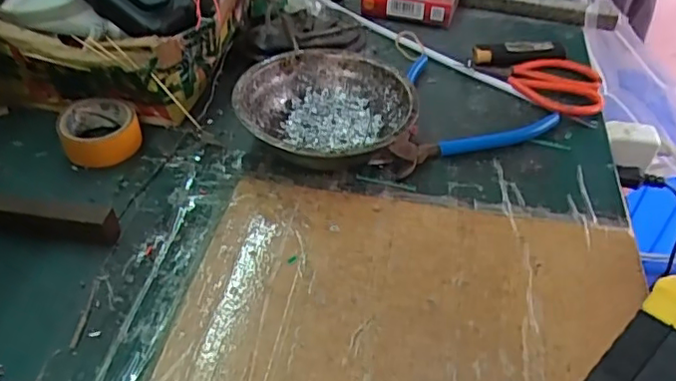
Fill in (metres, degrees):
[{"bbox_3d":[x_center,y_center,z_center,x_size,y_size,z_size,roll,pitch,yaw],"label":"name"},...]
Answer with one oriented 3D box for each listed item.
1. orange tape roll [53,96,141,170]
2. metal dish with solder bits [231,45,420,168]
[{"bbox_3d":[-0.170,-0.043,0.417,0.052,0.024,0.051,-7,44,-10],"label":"orange tape roll"},{"bbox_3d":[-0.009,-0.052,0.417,0.121,0.040,0.125,11,44,8],"label":"metal dish with solder bits"}]

